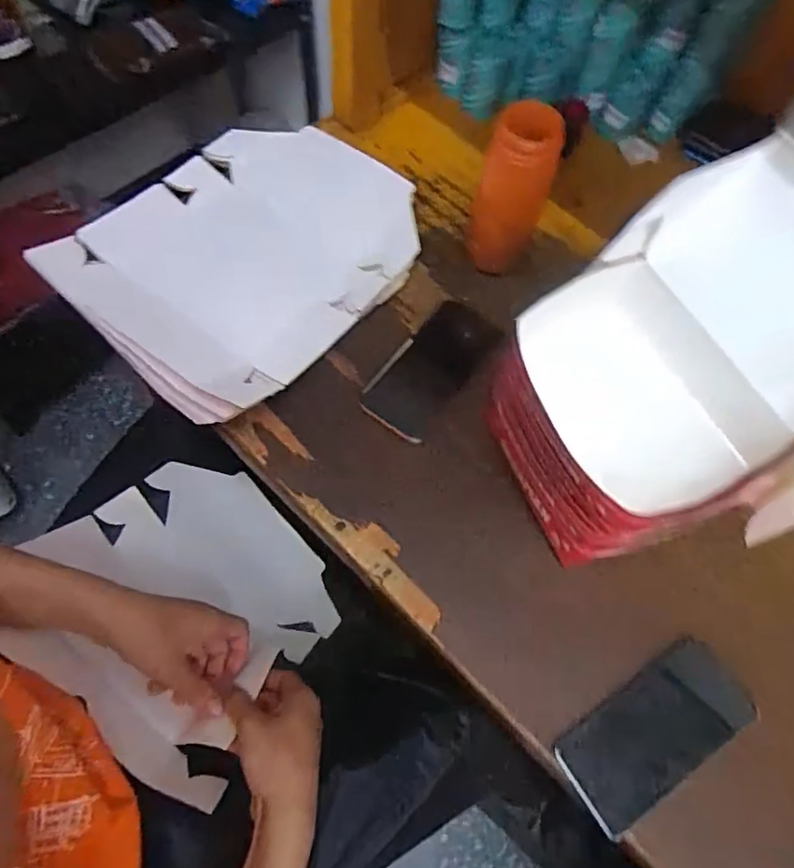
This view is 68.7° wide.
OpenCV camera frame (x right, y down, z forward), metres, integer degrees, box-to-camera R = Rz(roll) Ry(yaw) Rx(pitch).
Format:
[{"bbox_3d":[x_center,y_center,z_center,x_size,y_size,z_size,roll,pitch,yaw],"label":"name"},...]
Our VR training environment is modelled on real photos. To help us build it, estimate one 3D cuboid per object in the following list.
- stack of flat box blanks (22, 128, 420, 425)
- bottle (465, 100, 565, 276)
[{"bbox_3d":[-0.159,-0.203,0.637,0.302,0.044,0.357,40,69,14],"label":"stack of flat box blanks"},{"bbox_3d":[0.117,-0.251,0.610,0.071,0.180,0.068,16,65,4],"label":"bottle"}]

